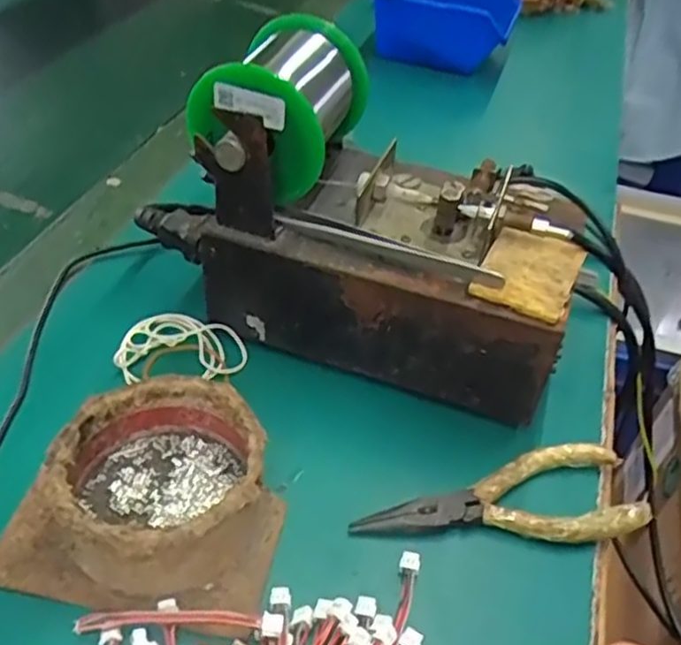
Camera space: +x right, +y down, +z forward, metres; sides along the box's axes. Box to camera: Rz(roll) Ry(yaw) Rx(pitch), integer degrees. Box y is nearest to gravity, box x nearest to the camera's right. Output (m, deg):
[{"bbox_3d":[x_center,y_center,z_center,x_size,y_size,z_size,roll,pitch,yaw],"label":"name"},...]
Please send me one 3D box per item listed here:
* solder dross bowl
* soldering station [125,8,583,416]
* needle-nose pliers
[{"bbox_3d":[-0.073,0.064,0.295,0.079,0.041,0.080,4,43,-4],"label":"solder dross bowl"},{"bbox_3d":[0.014,-0.060,0.371,0.222,0.131,0.118,17,44,10],"label":"soldering station"},{"bbox_3d":[0.072,0.079,0.322,0.130,0.013,0.046,1,43,-7],"label":"needle-nose pliers"}]

